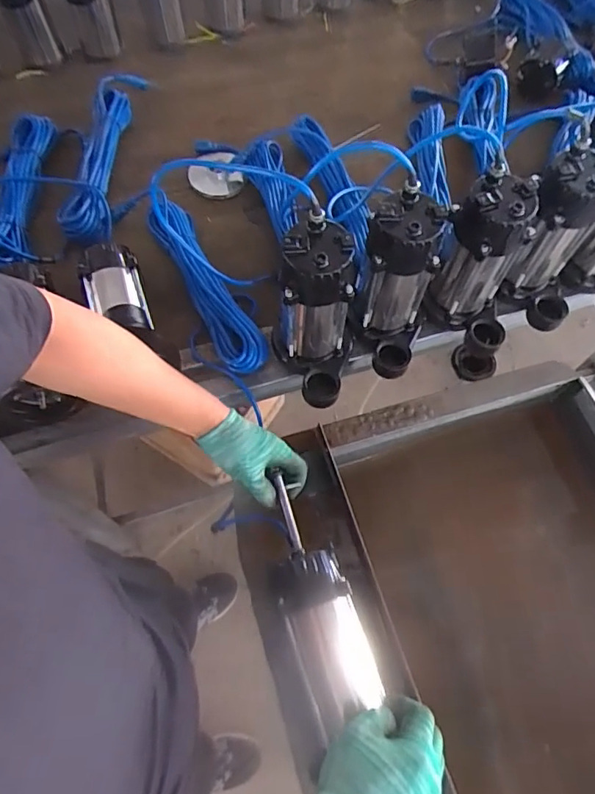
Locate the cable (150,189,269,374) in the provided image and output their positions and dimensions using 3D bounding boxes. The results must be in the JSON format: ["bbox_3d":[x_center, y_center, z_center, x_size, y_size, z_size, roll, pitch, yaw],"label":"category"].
[{"bbox_3d":[-0.155,-0.194,0.831,0.072,0.055,0.361,-26,68,-13],"label":"cable"}]

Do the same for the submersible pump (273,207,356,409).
[{"bbox_3d":[0.020,-0.103,0.693,0.114,0.223,0.142,10,65,3],"label":"submersible pump"}]

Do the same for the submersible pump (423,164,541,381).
[{"bbox_3d":[0.268,-0.183,0.736,0.130,0.220,0.121,17,66,6],"label":"submersible pump"}]

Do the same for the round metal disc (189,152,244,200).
[{"bbox_3d":[-0.155,-0.414,0.969,0.095,0.016,0.097,-1,81,5],"label":"round metal disc"}]

